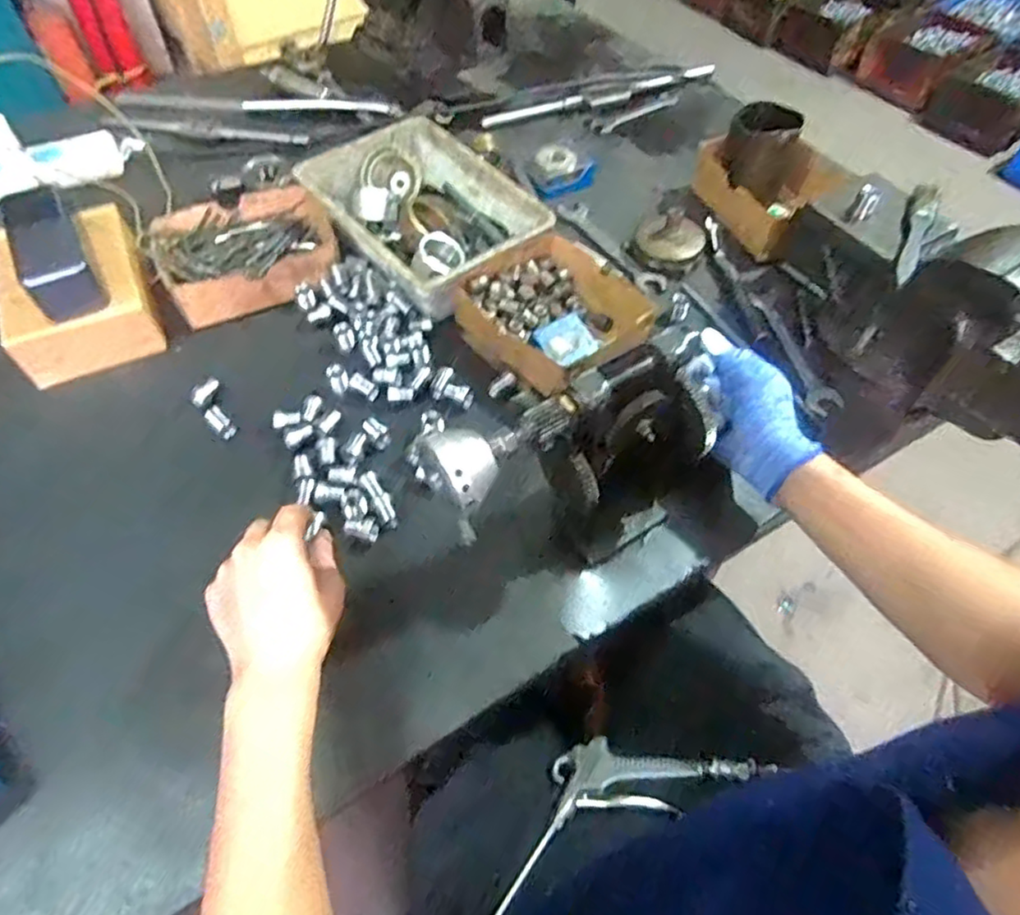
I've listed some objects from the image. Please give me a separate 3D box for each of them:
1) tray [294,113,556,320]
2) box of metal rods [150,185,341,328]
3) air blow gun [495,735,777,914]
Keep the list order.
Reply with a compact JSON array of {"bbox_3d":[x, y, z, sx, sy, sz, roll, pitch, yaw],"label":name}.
[{"bbox_3d":[-0.096,-0.266,0.708,0.174,0.059,0.243,-35,63,-23],"label":"tray"},{"bbox_3d":[-0.275,-0.218,0.687,0.178,0.036,0.143,-22,60,-16],"label":"box of metal rods"},{"bbox_3d":[0.085,0.273,0.538,0.241,0.054,0.086,-19,58,-14],"label":"air blow gun"}]

